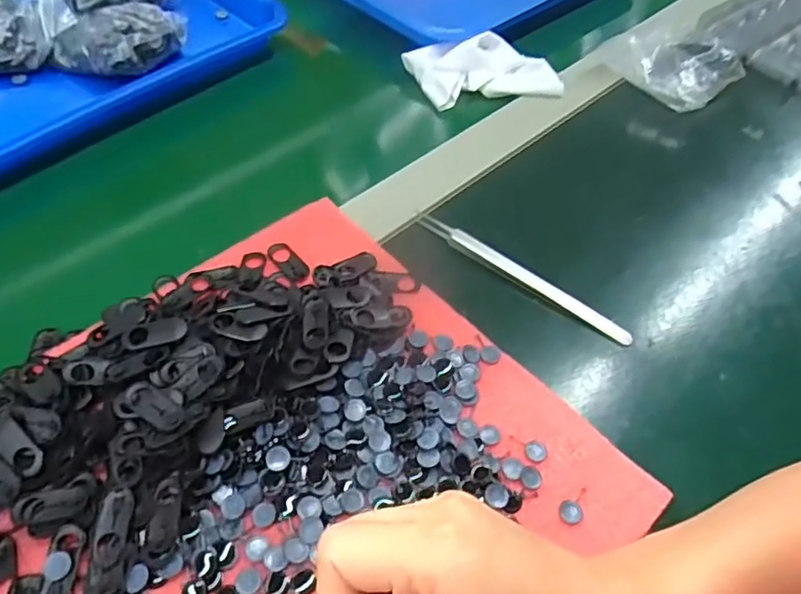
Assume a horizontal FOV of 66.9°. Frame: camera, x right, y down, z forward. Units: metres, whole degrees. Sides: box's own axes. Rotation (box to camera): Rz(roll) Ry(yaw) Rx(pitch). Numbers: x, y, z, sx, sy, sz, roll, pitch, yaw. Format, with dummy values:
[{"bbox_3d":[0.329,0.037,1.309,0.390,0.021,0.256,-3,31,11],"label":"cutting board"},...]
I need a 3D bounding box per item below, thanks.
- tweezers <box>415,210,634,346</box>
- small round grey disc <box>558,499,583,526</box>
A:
[{"bbox_3d":[0.072,-0.012,0.373,0.148,0.011,0.014,30,55,18],"label":"tweezers"},{"bbox_3d":[0.080,0.100,0.283,0.012,0.004,0.011,2,51,-3],"label":"small round grey disc"}]

